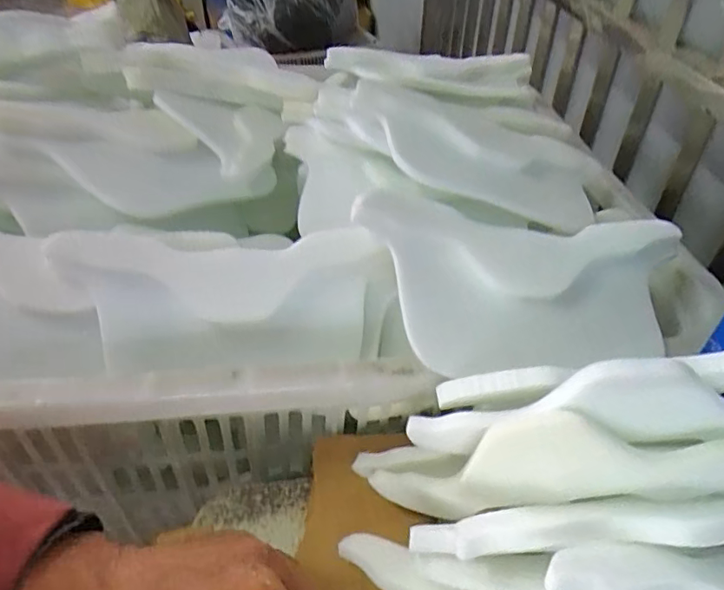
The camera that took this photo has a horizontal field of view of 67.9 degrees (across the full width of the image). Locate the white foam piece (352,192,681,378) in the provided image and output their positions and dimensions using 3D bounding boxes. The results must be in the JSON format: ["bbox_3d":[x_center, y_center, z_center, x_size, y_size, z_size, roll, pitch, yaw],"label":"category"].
[{"bbox_3d":[0.122,-0.003,0.408,0.255,0.129,0.049,4,-4,-9],"label":"white foam piece"}]

